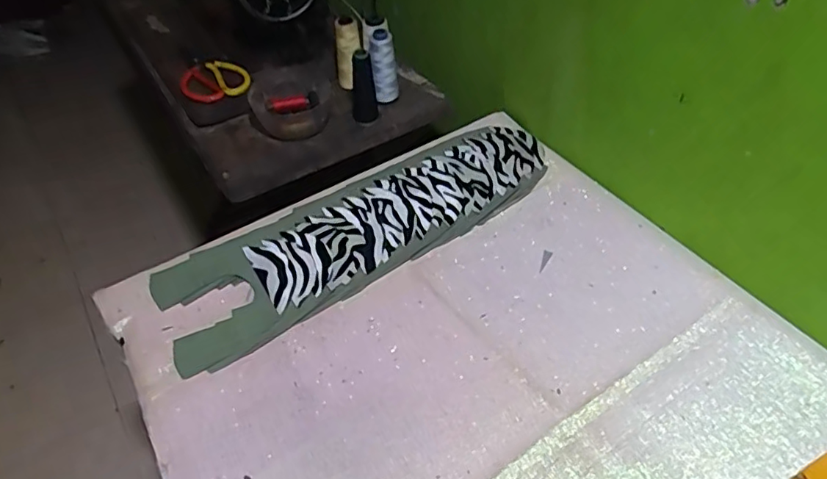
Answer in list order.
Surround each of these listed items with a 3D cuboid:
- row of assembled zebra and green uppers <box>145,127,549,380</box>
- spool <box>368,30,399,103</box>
[{"bbox_3d":[-0.051,-0.015,0.712,0.528,0.012,0.149,-27,61,-19],"label":"row of assembled zebra and green uppers"},{"bbox_3d":[-0.047,-0.268,0.879,0.043,0.116,0.040,-2,48,2],"label":"spool"}]

